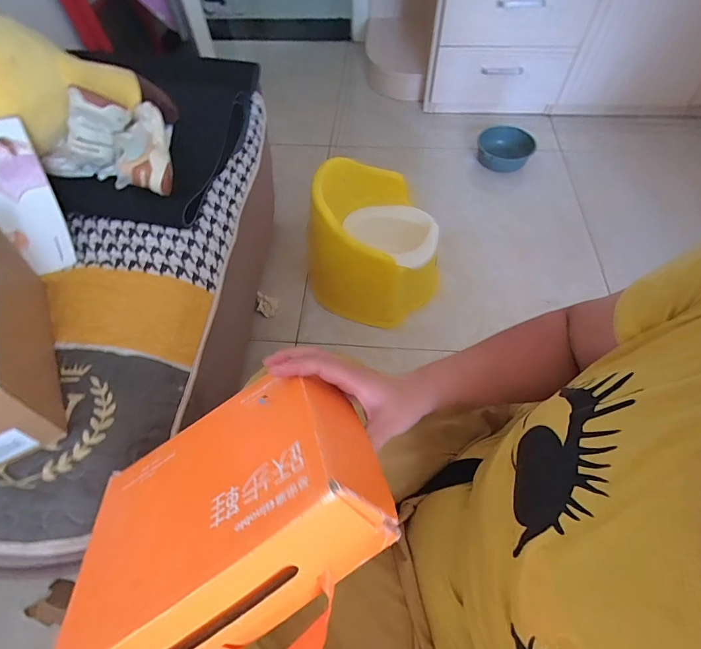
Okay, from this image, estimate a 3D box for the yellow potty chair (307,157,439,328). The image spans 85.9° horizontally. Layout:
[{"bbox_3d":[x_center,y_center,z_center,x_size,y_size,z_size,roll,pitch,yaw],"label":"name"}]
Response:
[{"bbox_3d":[0.065,-0.205,0.908,0.278,0.245,0.303,7,59,6],"label":"yellow potty chair"}]

